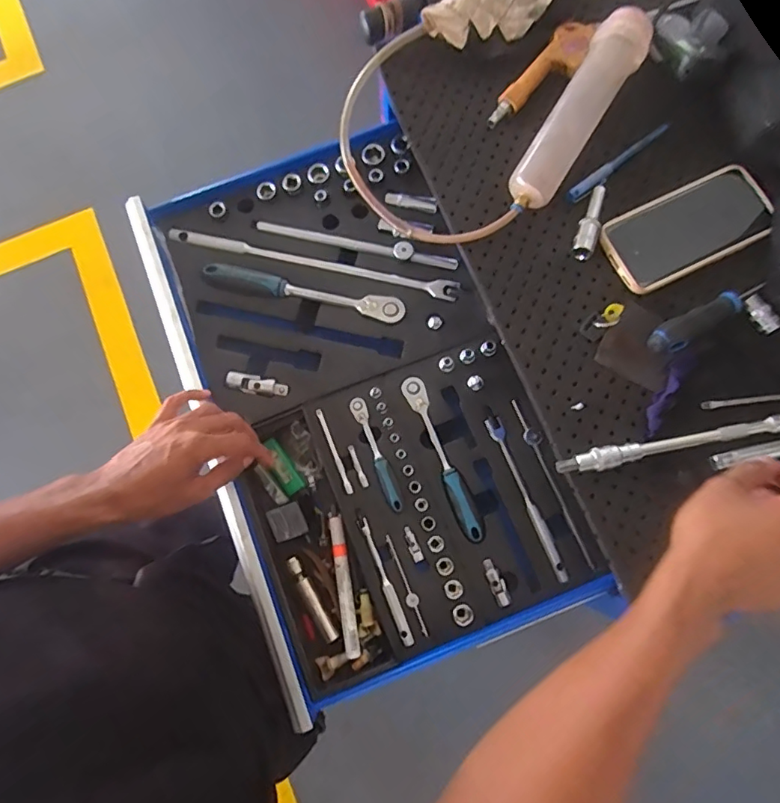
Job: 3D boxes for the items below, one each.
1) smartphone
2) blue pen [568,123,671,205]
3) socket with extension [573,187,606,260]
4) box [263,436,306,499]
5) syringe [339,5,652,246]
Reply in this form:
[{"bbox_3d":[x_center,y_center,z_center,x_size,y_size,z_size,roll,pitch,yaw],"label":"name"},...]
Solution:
[{"bbox_3d":[0.306,-0.178,0.539,0.180,0.013,0.086,-25,77,-5],"label":"smartphone"},{"bbox_3d":[0.240,-0.253,0.558,0.133,0.013,0.016,-37,79,-8],"label":"blue pen"},{"bbox_3d":[0.205,-0.185,0.541,0.022,0.016,0.083,15,77,4],"label":"socket with extension"},{"bbox_3d":[-0.124,0.076,0.601,0.024,0.012,0.067,-36,79,-8],"label":"box"},{"bbox_3d":[0.088,-0.320,0.560,0.253,0.072,0.310,34,79,8],"label":"syringe"}]

